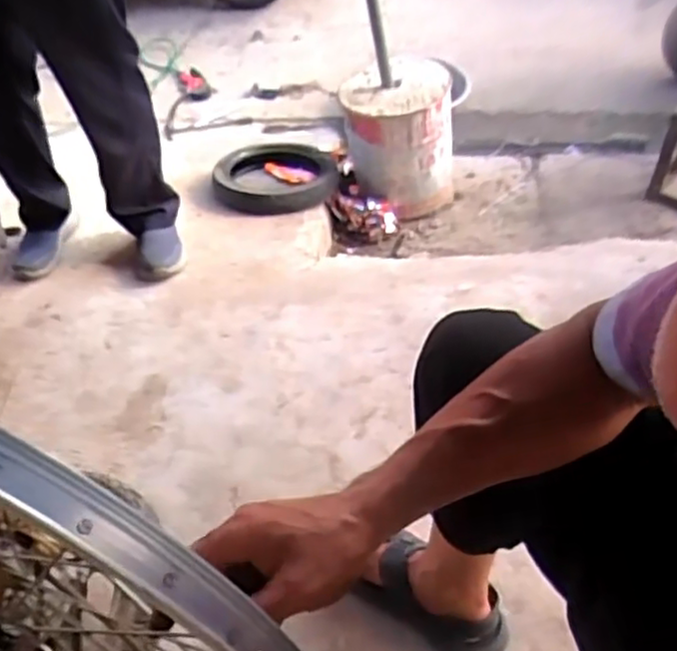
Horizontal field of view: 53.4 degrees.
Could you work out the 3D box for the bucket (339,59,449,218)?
[{"bbox_3d":[0.172,-0.499,1.887,0.294,0.400,0.293,-2,47,3],"label":"bucket"}]

